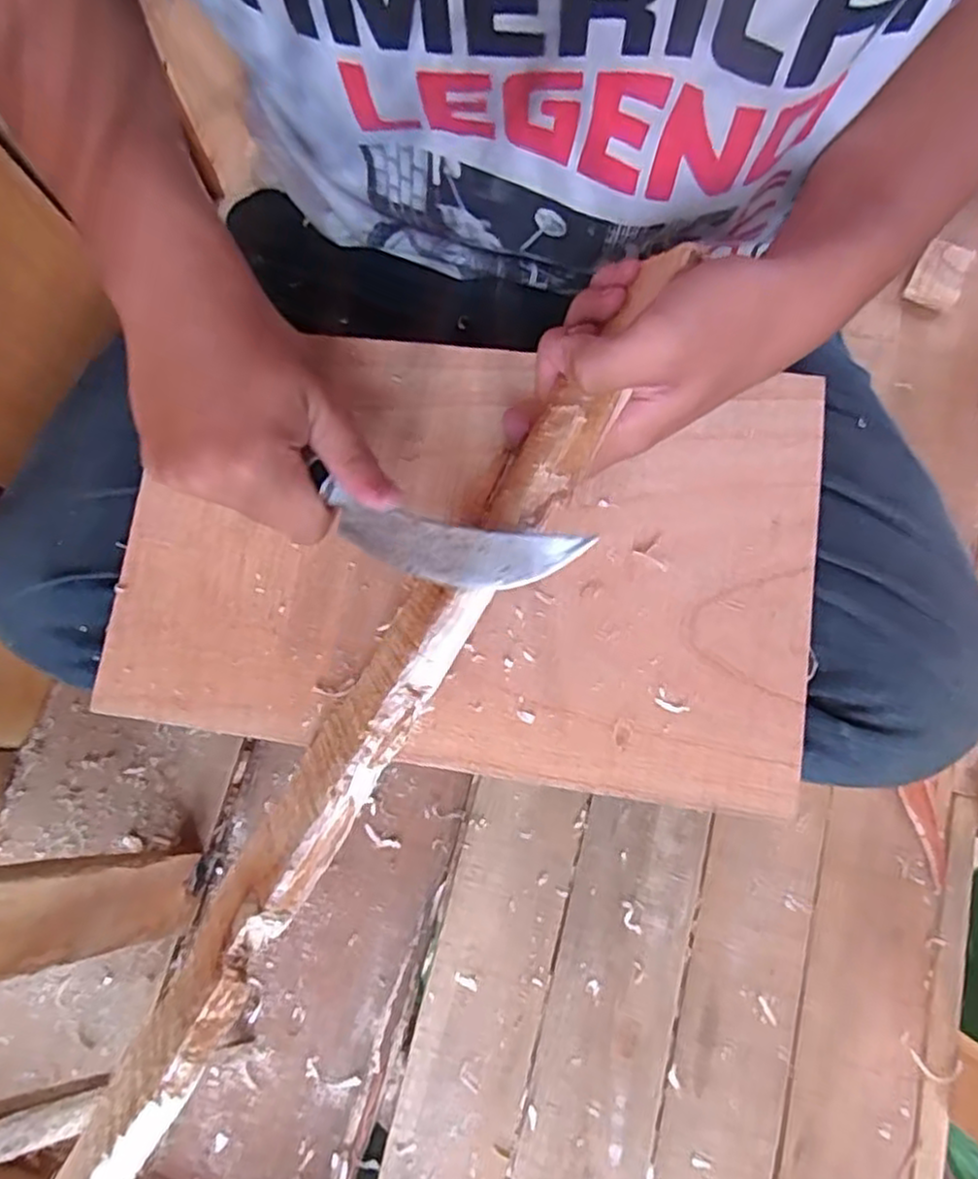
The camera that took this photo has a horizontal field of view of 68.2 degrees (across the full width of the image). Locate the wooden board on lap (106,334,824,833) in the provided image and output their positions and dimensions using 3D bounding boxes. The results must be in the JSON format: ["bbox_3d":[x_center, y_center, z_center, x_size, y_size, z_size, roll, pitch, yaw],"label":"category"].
[{"bbox_3d":[-0.017,-0.018,0.341,0.322,0.013,0.198,7,82,6],"label":"wooden board on lap"}]

